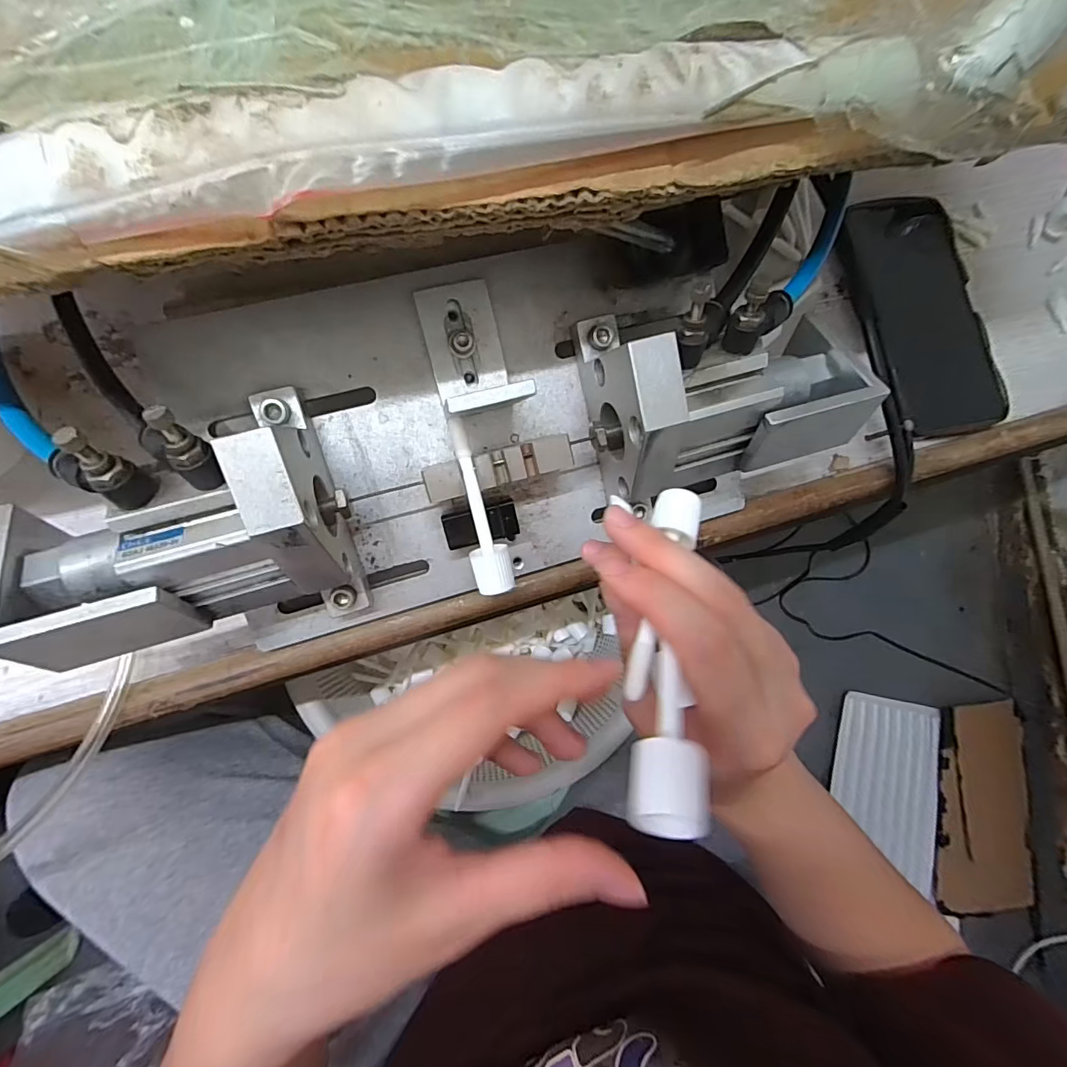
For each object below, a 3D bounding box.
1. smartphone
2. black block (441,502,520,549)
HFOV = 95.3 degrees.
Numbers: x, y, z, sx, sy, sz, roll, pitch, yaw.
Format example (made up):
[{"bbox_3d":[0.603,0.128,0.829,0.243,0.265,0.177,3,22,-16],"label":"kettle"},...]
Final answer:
[{"bbox_3d":[0.268,-0.151,0.335,0.078,0.013,0.165,-15,85,-8],"label":"smartphone"},{"bbox_3d":[-0.027,-0.006,0.250,0.036,0.021,0.020,-11,103,-7],"label":"black block"}]

